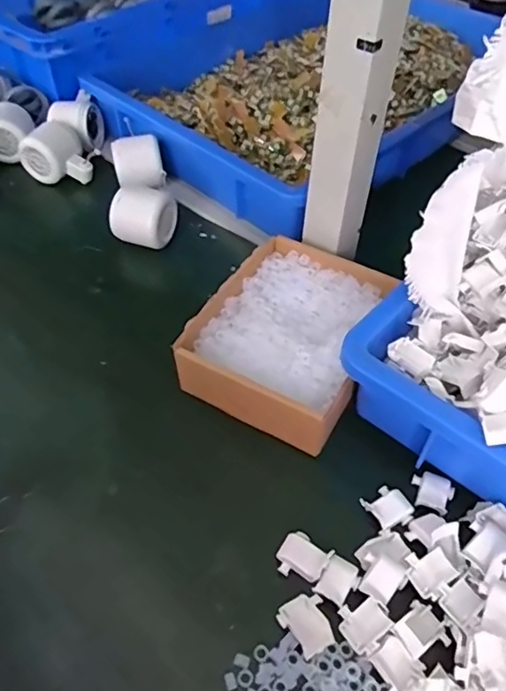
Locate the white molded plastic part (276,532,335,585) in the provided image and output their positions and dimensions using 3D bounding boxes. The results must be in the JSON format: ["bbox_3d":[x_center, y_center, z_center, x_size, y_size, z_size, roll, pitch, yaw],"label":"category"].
[{"bbox_3d":[0.033,0.140,0.367,0.032,0.009,0.029,28,55,22],"label":"white molded plastic part"}]

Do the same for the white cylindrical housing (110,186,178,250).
[{"bbox_3d":[-0.113,-0.131,0.575,0.049,0.052,0.054,19,52,15],"label":"white cylindrical housing"}]

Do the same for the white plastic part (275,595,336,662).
[{"bbox_3d":[0.034,0.172,0.343,0.027,0.004,0.033,-27,55,-22],"label":"white plastic part"}]

